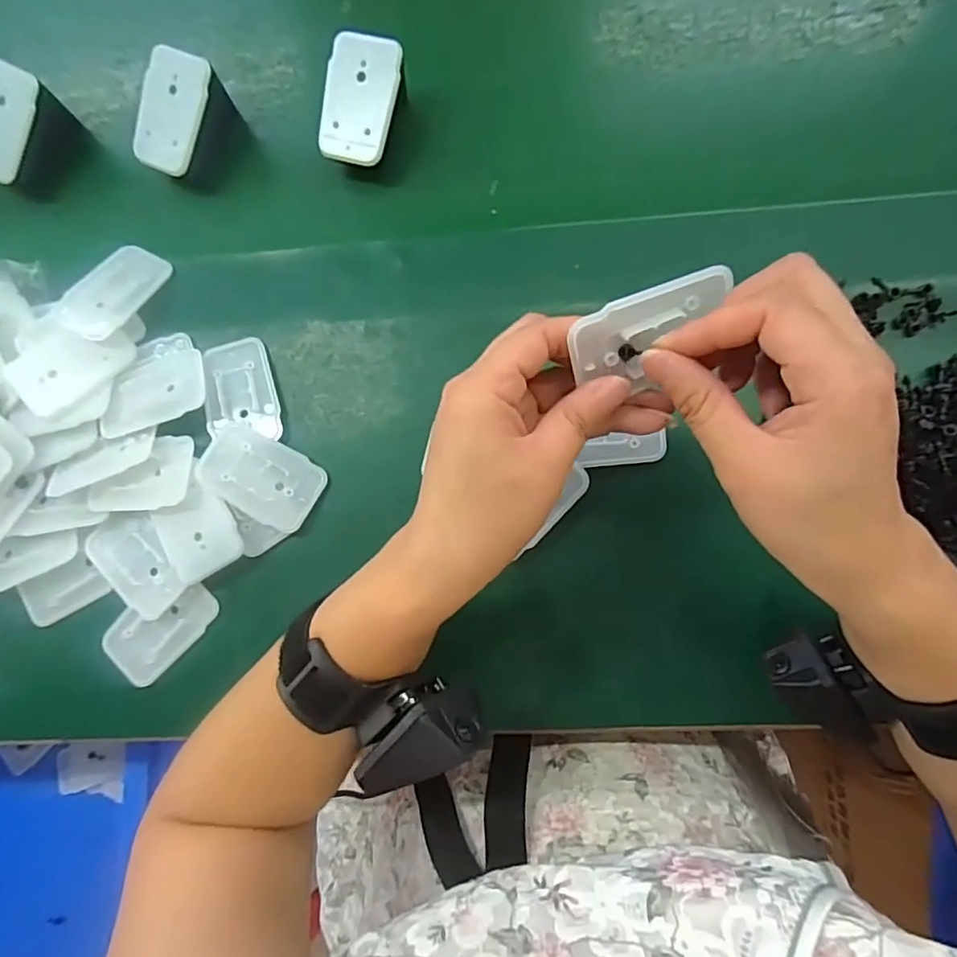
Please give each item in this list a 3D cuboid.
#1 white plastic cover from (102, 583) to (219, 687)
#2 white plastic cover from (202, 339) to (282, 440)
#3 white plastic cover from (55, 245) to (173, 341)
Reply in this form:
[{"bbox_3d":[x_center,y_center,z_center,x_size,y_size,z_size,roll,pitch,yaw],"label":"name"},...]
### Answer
[{"bbox_3d":[-0.194,0.091,0.349,0.071,0.008,0.042,-44,81,-1],"label":"white plastic cover"},{"bbox_3d":[-0.146,-0.054,0.348,0.041,0.004,0.064,-11,82,4],"label":"white plastic cover"},{"bbox_3d":[-0.230,-0.118,0.363,0.039,0.005,0.069,37,73,2],"label":"white plastic cover"}]

